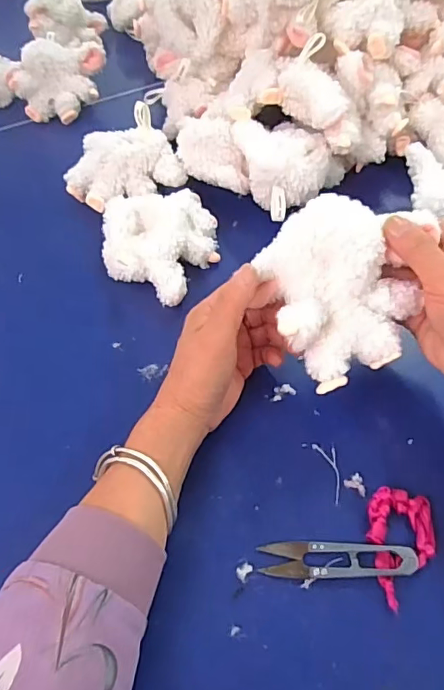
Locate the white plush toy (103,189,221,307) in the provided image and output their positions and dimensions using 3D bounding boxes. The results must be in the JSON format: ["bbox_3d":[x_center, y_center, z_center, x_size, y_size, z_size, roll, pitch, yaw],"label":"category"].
[{"bbox_3d":[-0.061,-0.098,0.492,0.112,0.040,0.128,-6,56,0],"label":"white plush toy"}]

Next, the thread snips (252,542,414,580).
[{"bbox_3d":[0.078,0.145,0.337,0.102,0.008,0.023,0,57,4],"label":"thread snips"}]

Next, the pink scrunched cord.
[{"bbox_3d":[0.122,0.136,0.335,0.043,0.013,0.075,3,57,6],"label":"pink scrunched cord"}]

